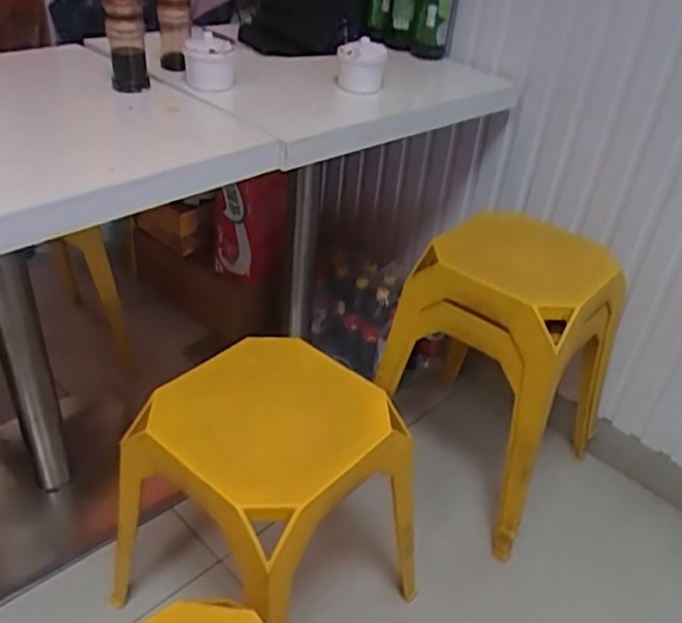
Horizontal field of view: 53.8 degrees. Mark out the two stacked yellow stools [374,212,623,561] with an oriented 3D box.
[{"bbox_3d":[0.323,0.086,1.302,0.348,0.468,0.378,32,43,32],"label":"two stacked yellow stools"}]

